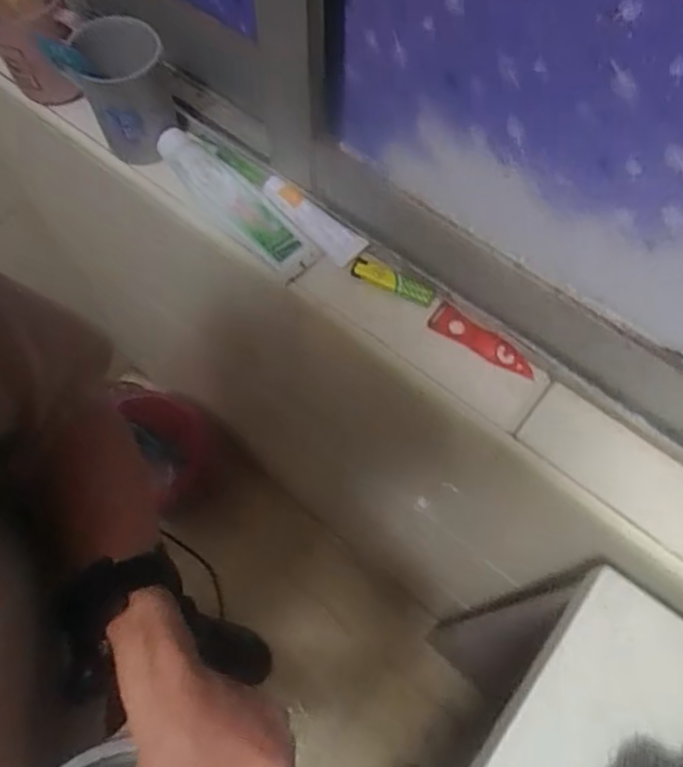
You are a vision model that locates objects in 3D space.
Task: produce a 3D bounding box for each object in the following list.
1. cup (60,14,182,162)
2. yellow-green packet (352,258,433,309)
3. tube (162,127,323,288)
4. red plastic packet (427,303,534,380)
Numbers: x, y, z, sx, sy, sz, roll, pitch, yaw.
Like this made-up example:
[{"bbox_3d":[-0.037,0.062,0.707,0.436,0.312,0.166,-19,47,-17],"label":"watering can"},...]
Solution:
[{"bbox_3d":[-0.195,-0.272,0.573,0.074,0.097,0.074,0,66,-1],"label":"cup"},{"bbox_3d":[0.047,-0.093,0.572,0.079,0.007,0.019,25,100,6],"label":"yellow-green packet"},{"bbox_3d":[-0.099,-0.172,0.593,0.043,0.034,0.188,-42,73,-17],"label":"tube"},{"bbox_3d":[0.127,-0.038,0.558,0.098,0.006,0.027,28,93,10],"label":"red plastic packet"}]

